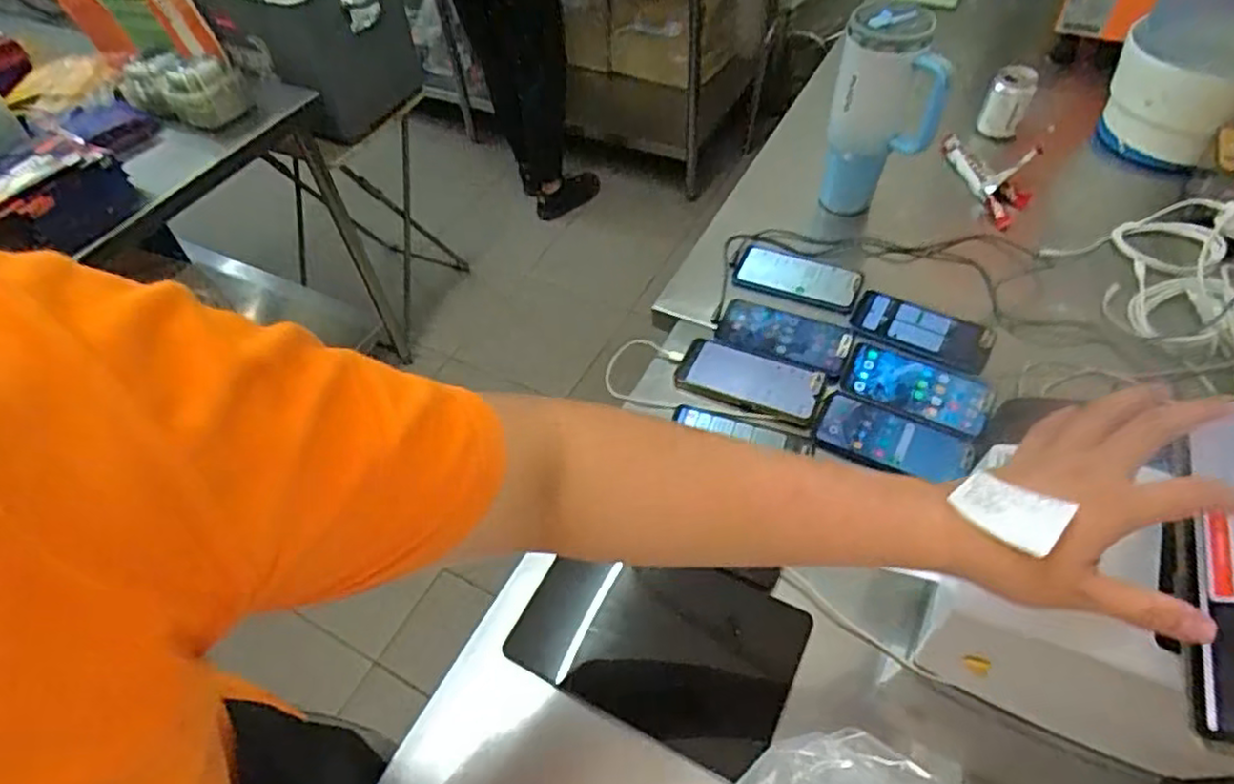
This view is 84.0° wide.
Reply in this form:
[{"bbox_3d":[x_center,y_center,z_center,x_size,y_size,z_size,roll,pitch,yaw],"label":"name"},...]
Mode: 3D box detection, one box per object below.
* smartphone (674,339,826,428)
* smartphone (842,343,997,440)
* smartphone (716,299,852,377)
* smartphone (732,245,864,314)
[{"bbox_3d":[0.156,-0.012,0.820,0.168,0.015,0.080,17,55,19],"label":"smartphone"},{"bbox_3d":[0.345,-0.004,0.790,0.159,0.013,0.079,21,57,21],"label":"smartphone"},{"bbox_3d":[0.209,-0.073,0.855,0.161,0.007,0.077,18,55,19],"label":"smartphone"},{"bbox_3d":[0.241,-0.155,0.916,0.162,0.012,0.087,17,55,19],"label":"smartphone"}]

